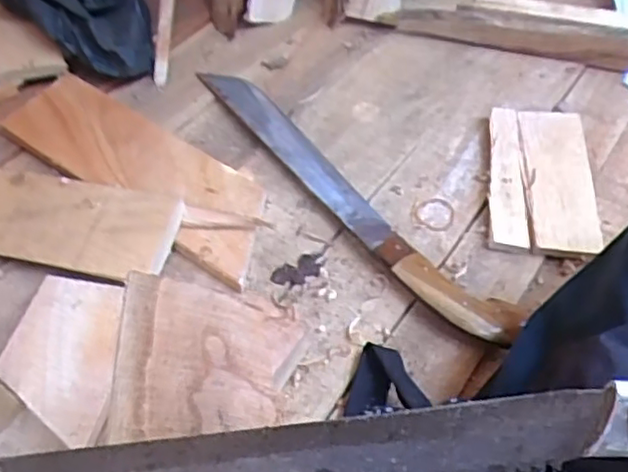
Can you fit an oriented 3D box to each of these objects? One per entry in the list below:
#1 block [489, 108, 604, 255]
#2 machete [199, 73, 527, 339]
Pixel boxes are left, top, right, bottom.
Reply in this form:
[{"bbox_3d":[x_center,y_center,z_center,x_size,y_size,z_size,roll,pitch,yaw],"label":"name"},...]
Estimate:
[{"bbox_3d":[0.222,-0.059,0.645,0.099,0.019,0.190,8,52,5],"label":"block"},{"bbox_3d":[0.020,-0.049,0.626,0.054,0.029,0.426,-31,59,-24],"label":"machete"}]

